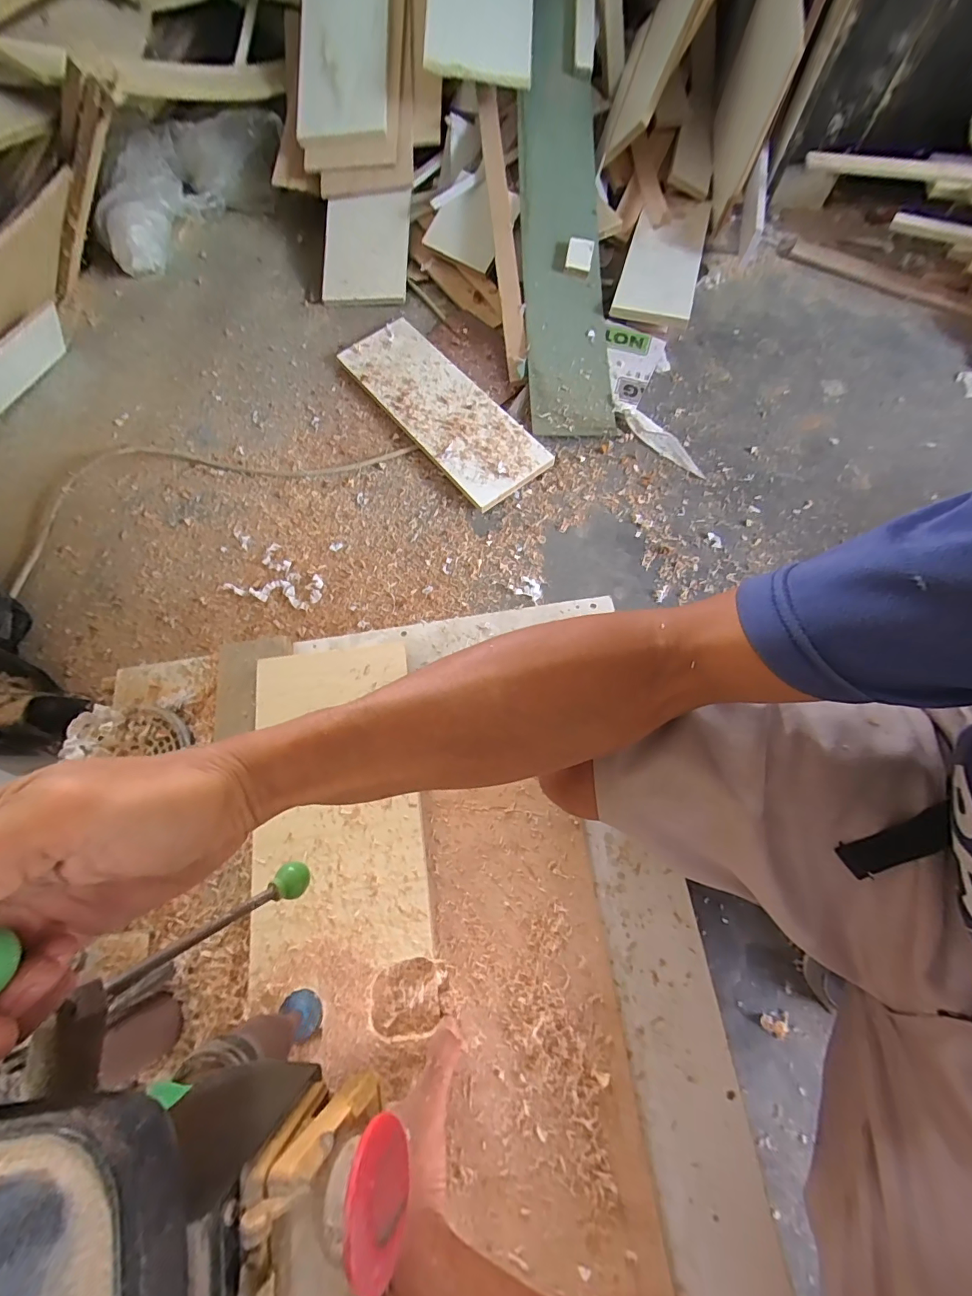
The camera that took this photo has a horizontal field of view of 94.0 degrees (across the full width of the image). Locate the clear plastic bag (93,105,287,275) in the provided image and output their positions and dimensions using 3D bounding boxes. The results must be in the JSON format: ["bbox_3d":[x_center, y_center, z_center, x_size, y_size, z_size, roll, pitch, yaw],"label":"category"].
[{"bbox_3d":[-0.730,-1.118,1.091,0.269,0.135,0.476,42,77,14],"label":"clear plastic bag"}]

